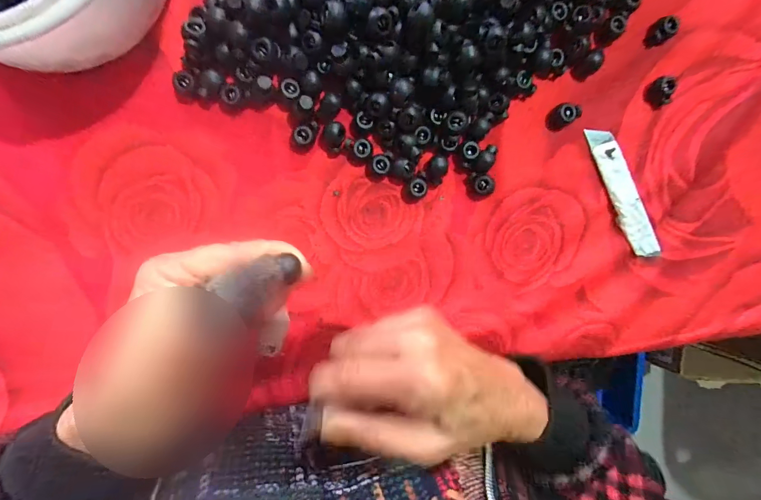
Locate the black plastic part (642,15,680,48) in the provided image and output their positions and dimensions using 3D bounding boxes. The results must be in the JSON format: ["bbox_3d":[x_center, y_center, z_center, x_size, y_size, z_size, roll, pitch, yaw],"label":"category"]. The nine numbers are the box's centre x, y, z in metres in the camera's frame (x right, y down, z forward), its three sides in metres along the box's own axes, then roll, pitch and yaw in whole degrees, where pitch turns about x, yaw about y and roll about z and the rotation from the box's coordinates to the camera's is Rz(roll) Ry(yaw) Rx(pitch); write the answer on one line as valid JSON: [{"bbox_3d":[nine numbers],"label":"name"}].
[{"bbox_3d":[0.195,-0.152,0.253,0.020,0.012,0.015,-31,97,-3],"label":"black plastic part"}]

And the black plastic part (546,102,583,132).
[{"bbox_3d":[0.125,-0.092,0.252,0.021,0.009,0.016,-40,98,-1],"label":"black plastic part"}]

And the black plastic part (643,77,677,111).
[{"bbox_3d":[0.198,-0.112,0.257,0.013,0.013,0.019,-21,97,-4],"label":"black plastic part"}]

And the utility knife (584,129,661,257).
[{"bbox_3d":[0.177,-0.041,0.264,0.020,0.006,0.100,-25,97,-3],"label":"utility knife"}]

